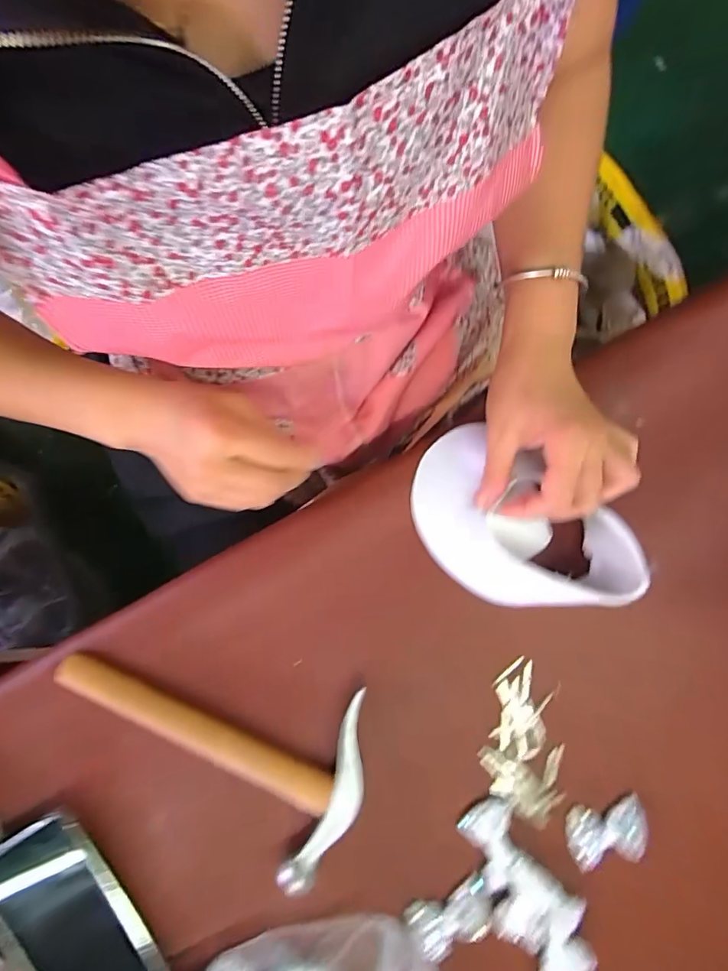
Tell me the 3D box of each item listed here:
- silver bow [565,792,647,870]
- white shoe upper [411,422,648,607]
[{"bbox_3d":[0.185,0.266,0.358,0.059,0.011,0.042,-12,83,-3],"label":"silver bow"},{"bbox_3d":[0.117,0.032,0.362,0.174,0.059,0.113,43,82,6],"label":"white shoe upper"}]

